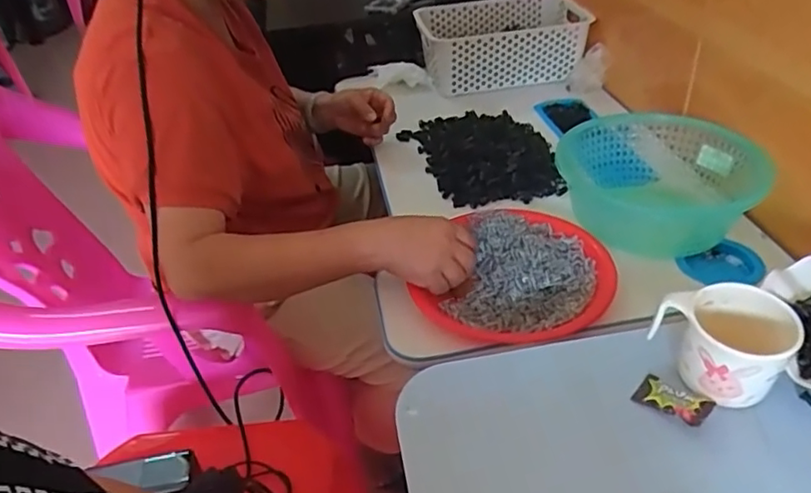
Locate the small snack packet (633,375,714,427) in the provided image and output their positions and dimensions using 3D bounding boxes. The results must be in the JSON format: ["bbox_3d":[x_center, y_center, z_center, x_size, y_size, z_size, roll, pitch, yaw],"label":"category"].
[{"bbox_3d":[0.208,0.118,0.473,0.052,0.011,0.028,25,47,35],"label":"small snack packet"}]

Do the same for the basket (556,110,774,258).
[{"bbox_3d":[0.313,-0.080,0.769,0.231,0.099,0.178,13,41,24],"label":"basket"}]

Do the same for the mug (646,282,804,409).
[{"bbox_3d":[0.244,0.072,0.472,0.097,0.064,0.071,14,42,24],"label":"mug"}]

